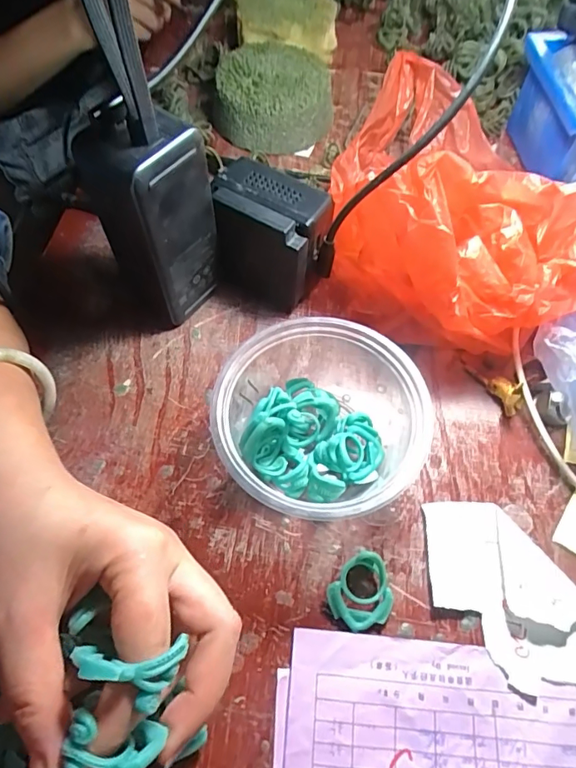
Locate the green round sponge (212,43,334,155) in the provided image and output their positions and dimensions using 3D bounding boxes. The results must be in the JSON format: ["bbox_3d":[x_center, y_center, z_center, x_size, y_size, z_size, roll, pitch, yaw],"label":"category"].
[{"bbox_3d":[-0.016,-0.254,0.435,0.097,0.051,0.092,0,61,0],"label":"green round sponge"}]

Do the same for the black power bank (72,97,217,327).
[{"bbox_3d":[-0.083,-0.095,0.305,0.054,0.138,0.061,30,65,16],"label":"black power bank"}]

